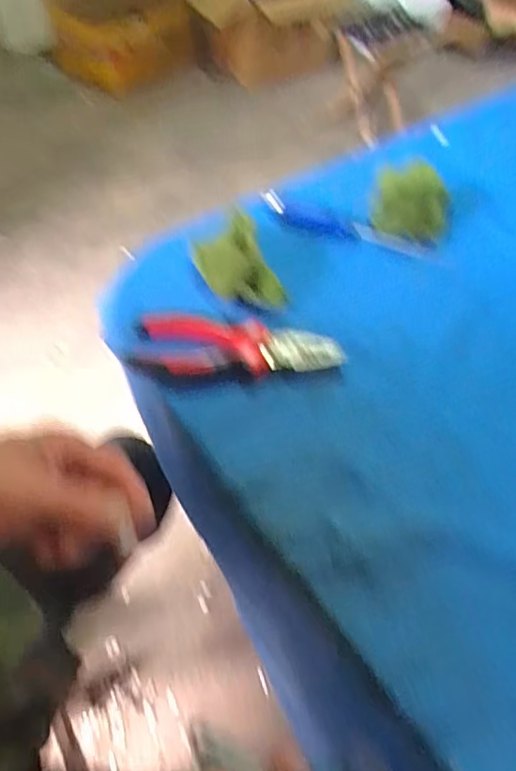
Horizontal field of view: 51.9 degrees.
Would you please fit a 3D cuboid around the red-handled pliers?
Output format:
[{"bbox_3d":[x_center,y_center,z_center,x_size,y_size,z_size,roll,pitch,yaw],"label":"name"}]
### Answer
[{"bbox_3d":[-0.015,-0.027,0.403,0.155,0.013,0.049,7,56,1],"label":"red-handled pliers"}]

